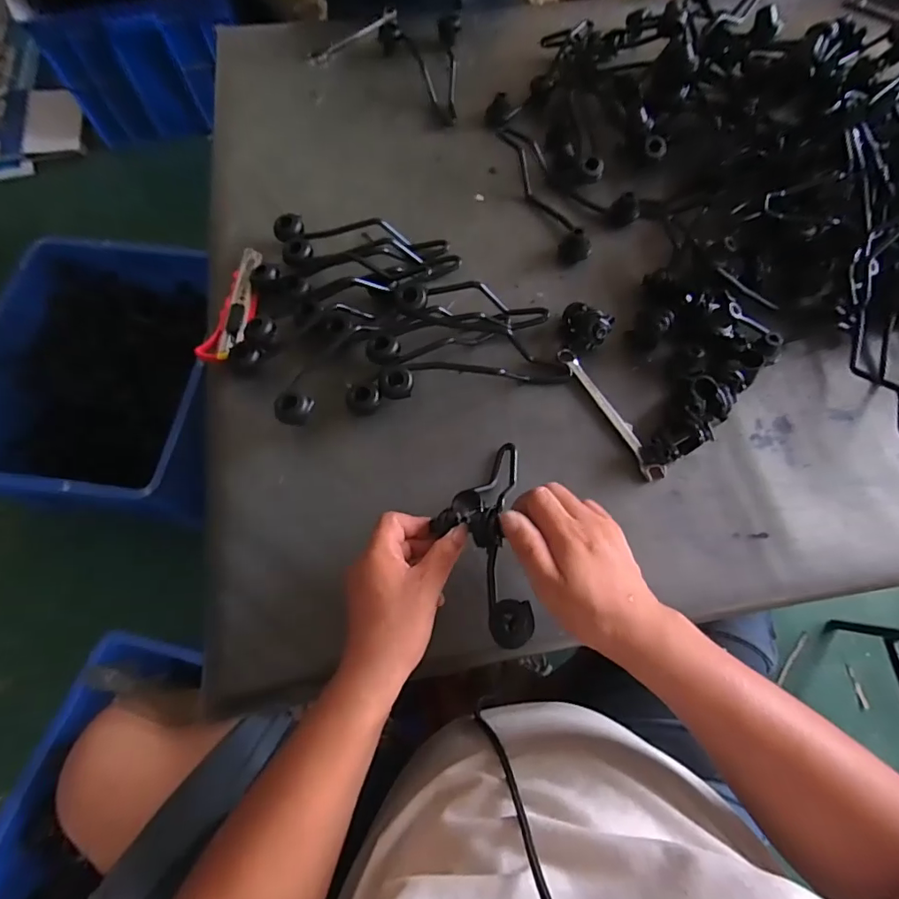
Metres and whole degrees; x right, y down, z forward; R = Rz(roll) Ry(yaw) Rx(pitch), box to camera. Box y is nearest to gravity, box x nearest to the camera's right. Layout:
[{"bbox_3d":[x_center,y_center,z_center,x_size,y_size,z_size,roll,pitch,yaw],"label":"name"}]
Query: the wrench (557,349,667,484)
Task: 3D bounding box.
[{"bbox_3d":[0.164,-0.040,0.517,0.022,0.008,0.166,-31,72,-9],"label":"wrench"}]

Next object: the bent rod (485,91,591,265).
[{"bbox_3d":[0.103,-0.346,0.613,0.047,0.035,0.261,-22,71,-6],"label":"bent rod"}]

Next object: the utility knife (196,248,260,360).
[{"bbox_3d":[-0.231,-0.161,0.547,0.034,0.023,0.152,8,71,4],"label":"utility knife"}]

